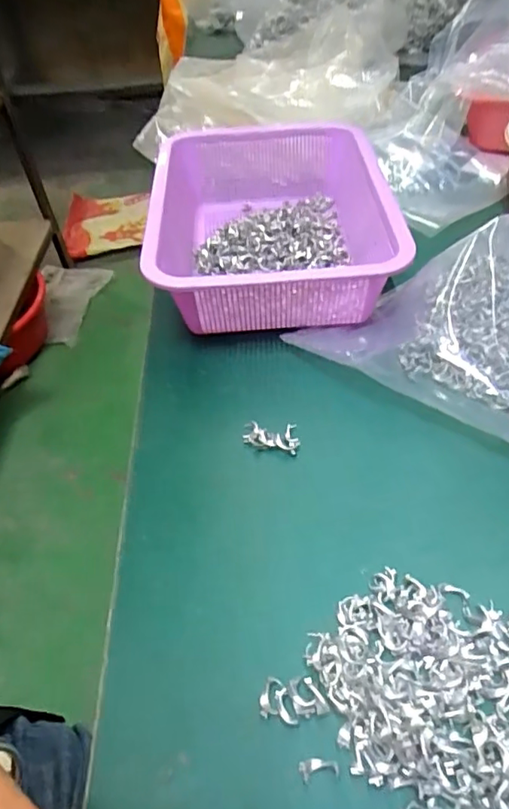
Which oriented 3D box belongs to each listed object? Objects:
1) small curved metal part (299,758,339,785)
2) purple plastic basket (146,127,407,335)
[{"bbox_3d":[0.032,0.179,0.277,0.019,0.004,0.009,-11,47,-6],"label":"small curved metal part"},{"bbox_3d":[0.022,-0.190,0.568,0.233,0.092,0.322,-5,47,0],"label":"purple plastic basket"}]

